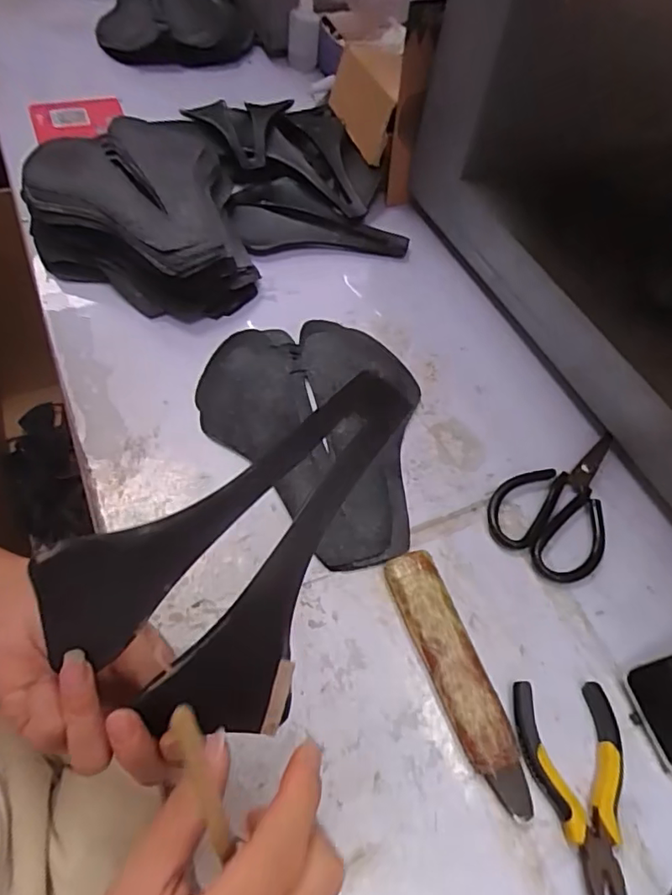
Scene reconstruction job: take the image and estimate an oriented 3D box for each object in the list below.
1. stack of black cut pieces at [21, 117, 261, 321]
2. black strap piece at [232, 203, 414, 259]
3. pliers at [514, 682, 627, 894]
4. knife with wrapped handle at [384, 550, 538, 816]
[{"bbox_3d":[-0.221,-0.261,0.629,0.210,0.087,0.302,-15,59,-15],"label":"stack of black cut pieces"},{"bbox_3d":[-0.018,-0.257,0.669,0.202,0.027,0.067,1,58,-6],"label":"black strap piece"},{"bbox_3d":[0.159,0.237,0.370,0.070,0.011,0.152,7,57,-2],"label":"pliers"},{"bbox_3d":[0.088,0.165,0.412,0.040,0.018,0.185,-14,60,-15],"label":"knife with wrapped handle"}]

